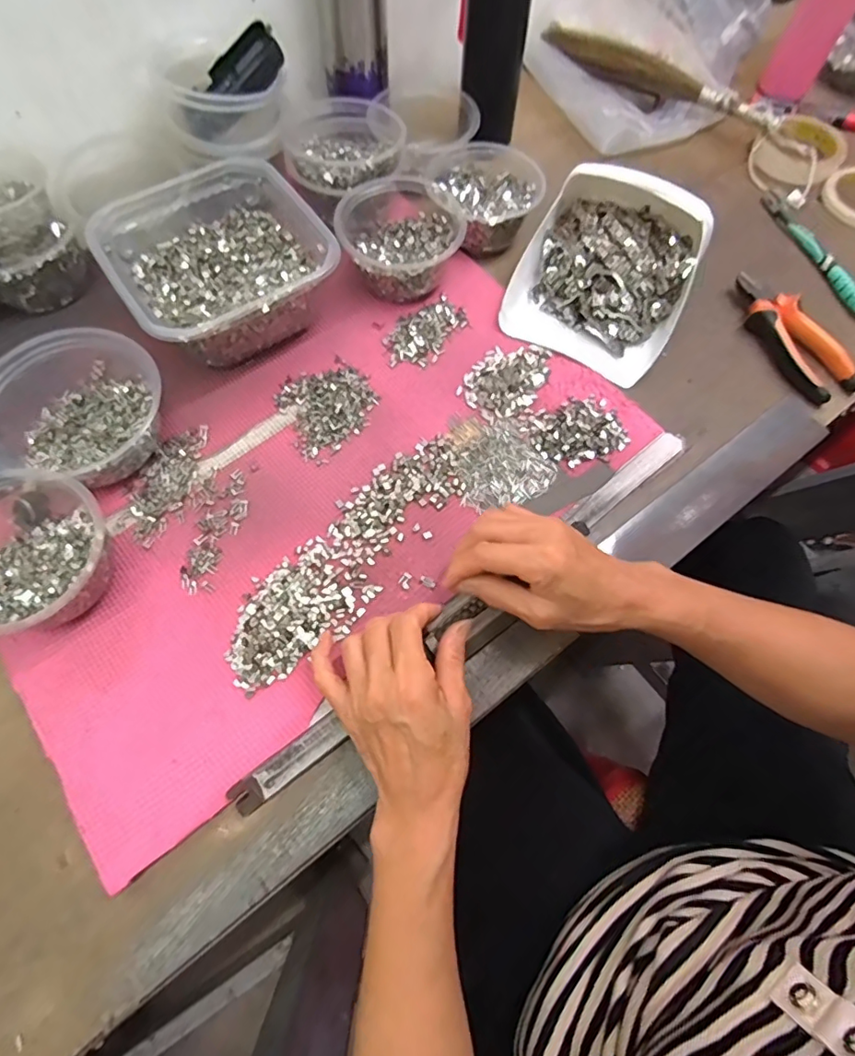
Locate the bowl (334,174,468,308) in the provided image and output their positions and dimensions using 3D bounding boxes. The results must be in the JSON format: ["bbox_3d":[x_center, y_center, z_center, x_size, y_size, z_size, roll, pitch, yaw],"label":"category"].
[{"bbox_3d":[-0.025,-0.282,0.514,0.112,0.059,0.121,-2,68,-3],"label":"bowl"}]

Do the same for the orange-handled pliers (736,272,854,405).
[{"bbox_3d":[0.346,-0.185,0.515,0.052,0.026,0.147,-21,70,-10],"label":"orange-handled pliers"}]

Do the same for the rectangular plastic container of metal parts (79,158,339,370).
[{"bbox_3d":[-0.186,-0.233,0.484,0.171,0.072,0.174,-34,73,-14],"label":"rectangular plastic container of metal parts"}]

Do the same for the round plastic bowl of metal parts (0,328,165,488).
[{"bbox_3d":[-0.282,-0.090,0.423,0.138,0.069,0.118,0,68,-2],"label":"round plastic bowl of metal parts"}]

